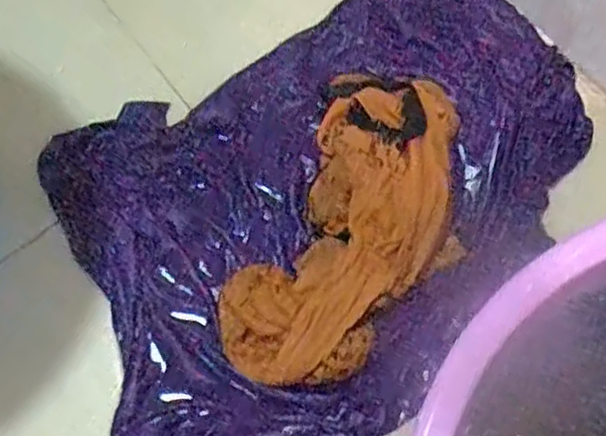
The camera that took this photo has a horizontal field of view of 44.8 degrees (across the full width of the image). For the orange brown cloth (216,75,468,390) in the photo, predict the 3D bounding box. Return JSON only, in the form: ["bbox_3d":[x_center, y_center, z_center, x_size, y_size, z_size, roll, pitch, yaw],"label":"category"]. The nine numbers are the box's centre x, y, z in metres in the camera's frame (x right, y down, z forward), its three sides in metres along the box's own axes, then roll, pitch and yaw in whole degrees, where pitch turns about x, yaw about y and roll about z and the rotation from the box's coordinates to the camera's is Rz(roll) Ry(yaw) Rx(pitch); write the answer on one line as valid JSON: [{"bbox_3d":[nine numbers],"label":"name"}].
[{"bbox_3d":[0.046,0.009,0.598,0.150,0.048,0.286,25,76,8],"label":"orange brown cloth"}]

